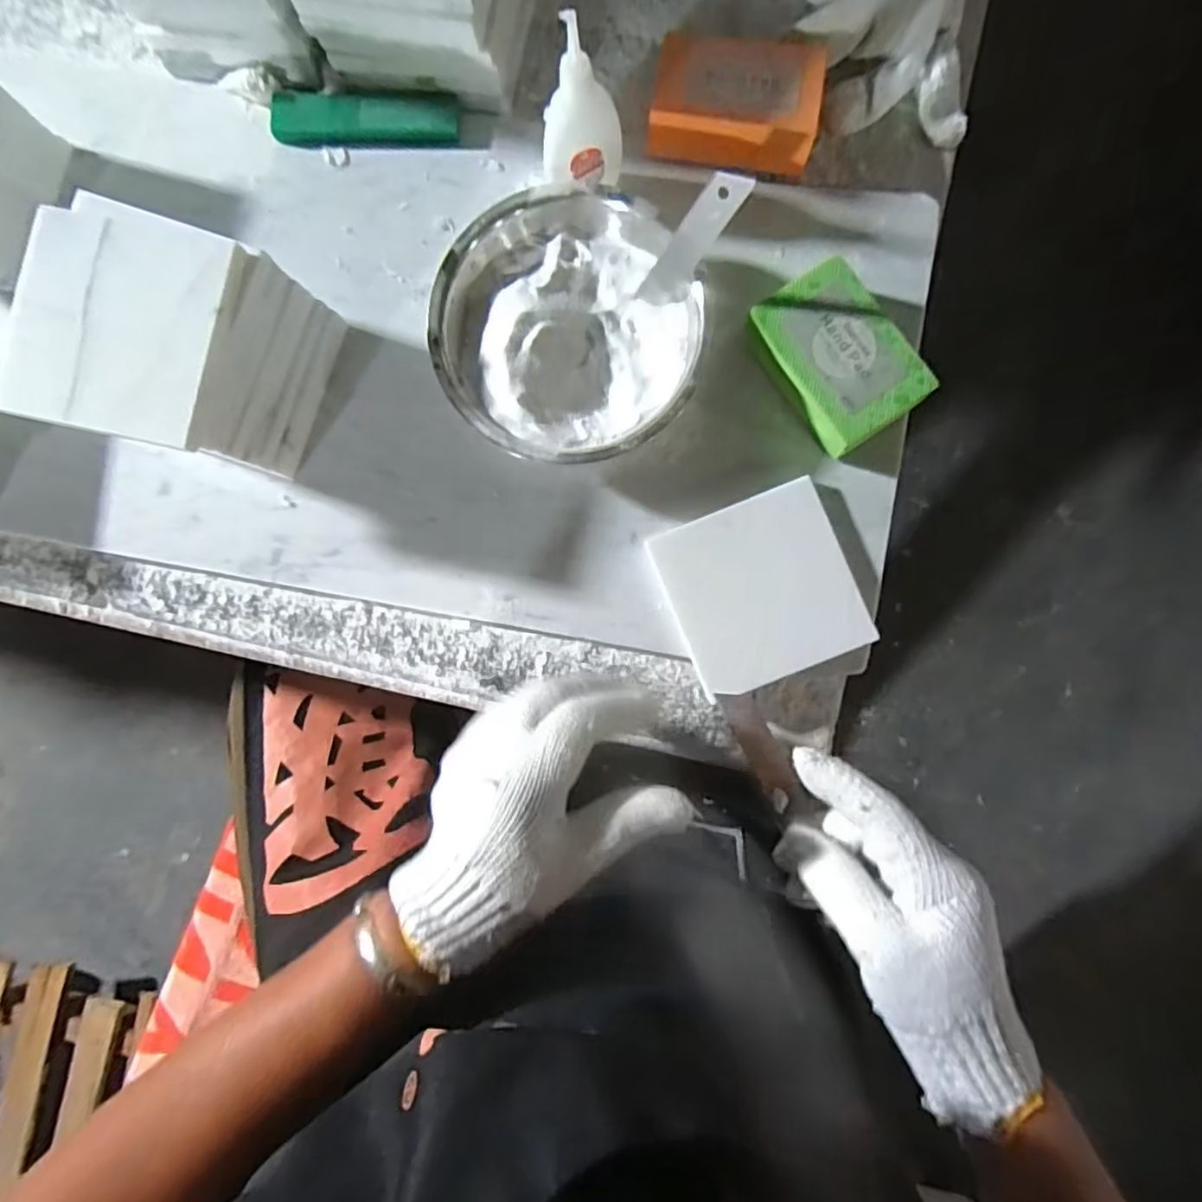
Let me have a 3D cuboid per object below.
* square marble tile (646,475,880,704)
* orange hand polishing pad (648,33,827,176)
[{"bbox_3d":[0.089,-0.007,0.358,0.098,0.011,0.099,-22,88,0],"label":"square marble tile"},{"bbox_3d":[0.078,-0.288,0.367,0.092,0.024,0.063,11,88,1],"label":"orange hand polishing pad"}]

